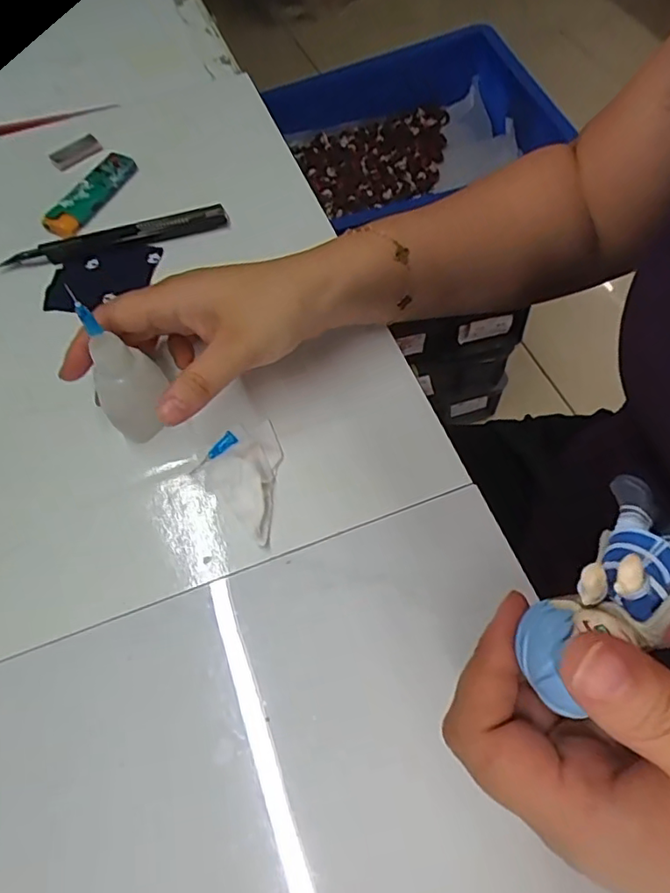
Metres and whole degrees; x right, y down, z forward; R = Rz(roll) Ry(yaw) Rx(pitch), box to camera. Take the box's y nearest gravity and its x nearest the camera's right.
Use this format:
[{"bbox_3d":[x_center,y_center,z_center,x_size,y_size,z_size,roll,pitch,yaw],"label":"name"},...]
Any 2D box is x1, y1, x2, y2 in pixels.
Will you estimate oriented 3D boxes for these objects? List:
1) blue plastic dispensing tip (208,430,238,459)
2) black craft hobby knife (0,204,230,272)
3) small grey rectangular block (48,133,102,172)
[{"bbox_3d":[-0.060,0.000,0.302,0.017,0.005,0.007,-43,65,-7],"label":"blue plastic dispensing tip"},{"bbox_3d":[-0.145,-0.138,0.380,0.145,0.009,0.018,-15,61,-5],"label":"black craft hobby knife"},{"bbox_3d":[-0.191,-0.217,0.423,0.022,0.008,0.037,38,68,23],"label":"small grey rectangular block"}]

